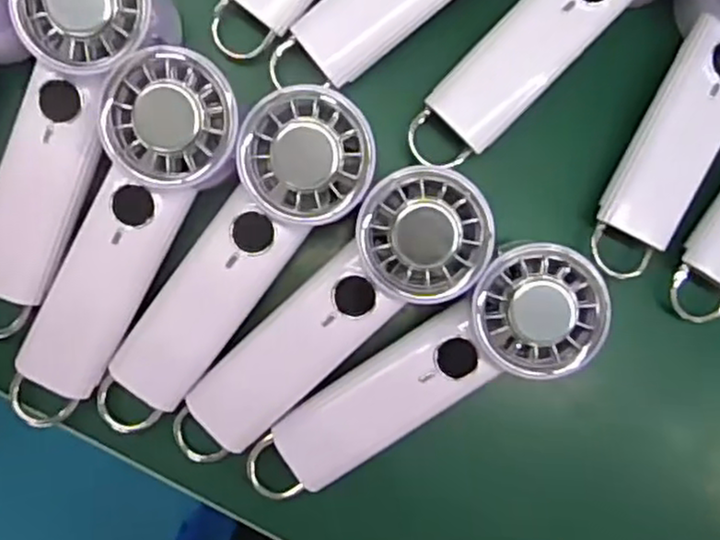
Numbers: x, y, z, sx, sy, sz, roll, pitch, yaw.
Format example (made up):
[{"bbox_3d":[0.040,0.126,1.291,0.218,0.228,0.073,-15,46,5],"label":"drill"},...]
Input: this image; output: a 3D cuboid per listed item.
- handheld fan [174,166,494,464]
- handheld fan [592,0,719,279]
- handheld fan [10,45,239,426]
[{"bbox_3d":[-0.017,0.026,0.339,0.188,0.028,0.057,-42,91,16],"label":"handheld fan"},{"bbox_3d":[0.180,-0.089,0.368,0.062,0.047,0.197,26,103,-3],"label":"handheld fan"},{"bbox_3d":[-0.116,-0.013,0.338,0.060,0.033,0.190,28,104,-3],"label":"handheld fan"}]

